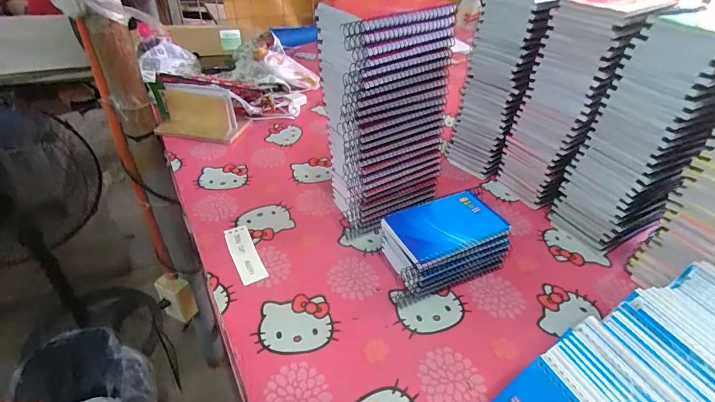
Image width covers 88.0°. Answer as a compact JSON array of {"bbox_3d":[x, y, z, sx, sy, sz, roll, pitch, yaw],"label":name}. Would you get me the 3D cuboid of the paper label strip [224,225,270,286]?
[{"bbox_3d":[-0.151,0.069,0.494,0.033,0.005,0.107,-17,41,-24],"label":"paper label strip"}]

